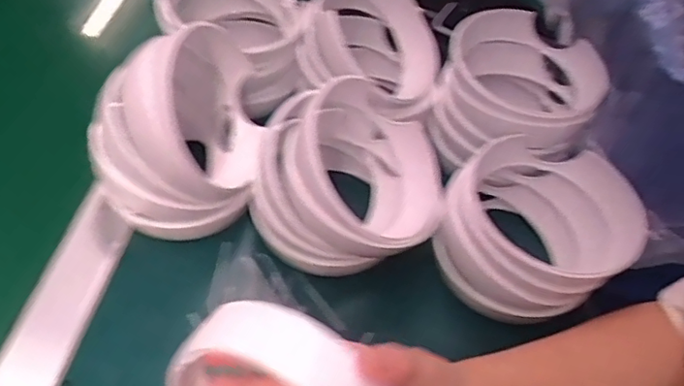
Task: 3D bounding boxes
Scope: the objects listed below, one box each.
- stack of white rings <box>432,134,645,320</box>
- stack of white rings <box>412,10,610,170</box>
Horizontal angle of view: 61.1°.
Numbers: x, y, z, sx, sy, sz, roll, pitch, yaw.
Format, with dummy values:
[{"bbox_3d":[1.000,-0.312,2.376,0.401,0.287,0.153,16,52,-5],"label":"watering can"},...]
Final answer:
[{"bbox_3d":[0.137,0.025,0.414,0.131,0.075,0.117,-30,59,-26],"label":"stack of white rings"},{"bbox_3d":[0.144,-0.079,0.479,0.123,0.074,0.123,23,52,13],"label":"stack of white rings"}]

